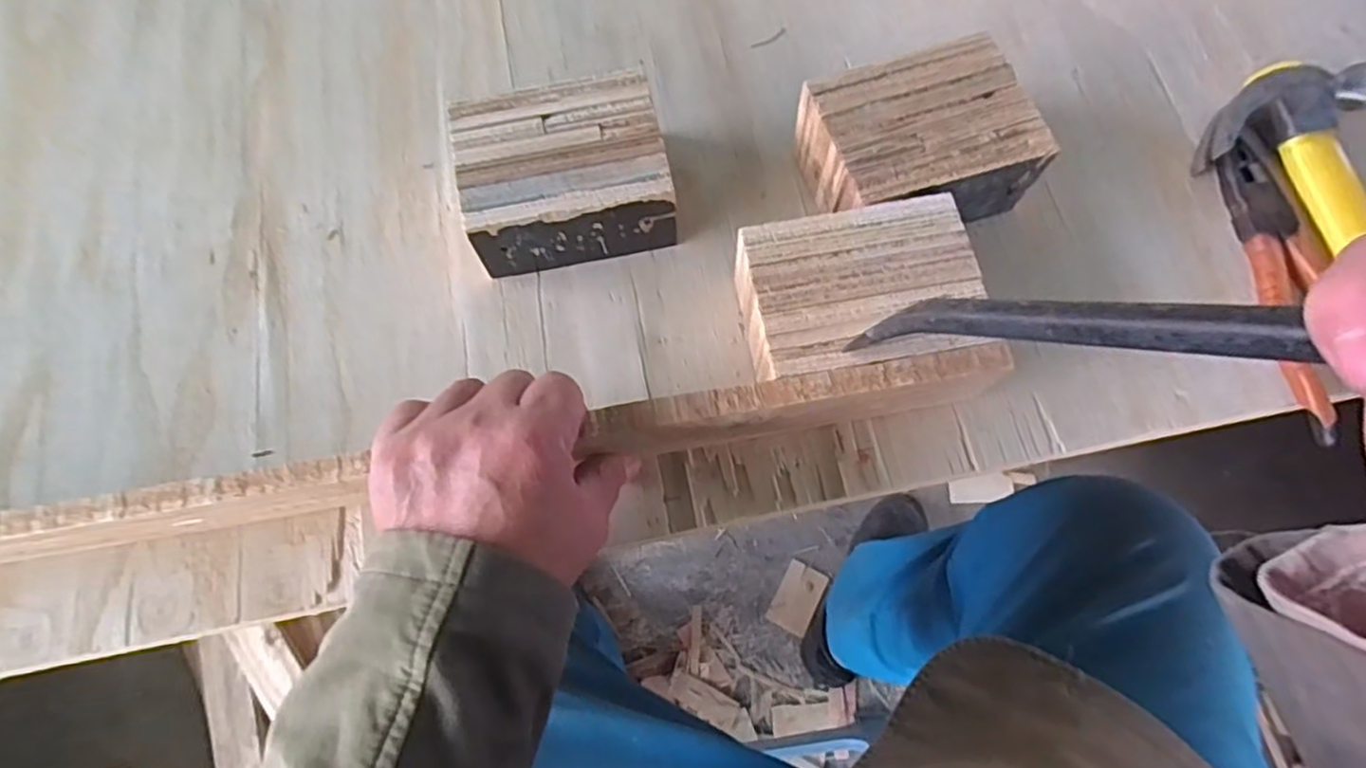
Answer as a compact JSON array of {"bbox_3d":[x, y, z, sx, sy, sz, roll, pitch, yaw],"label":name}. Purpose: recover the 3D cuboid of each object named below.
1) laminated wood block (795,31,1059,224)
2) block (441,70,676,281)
[{"bbox_3d":[0.140,-0.145,0.436,0.123,0.065,0.096,-14,71,-2],"label":"laminated wood block"},{"bbox_3d":[-0.070,-0.125,0.435,0.119,0.063,0.098,-10,71,-1],"label":"block"}]

